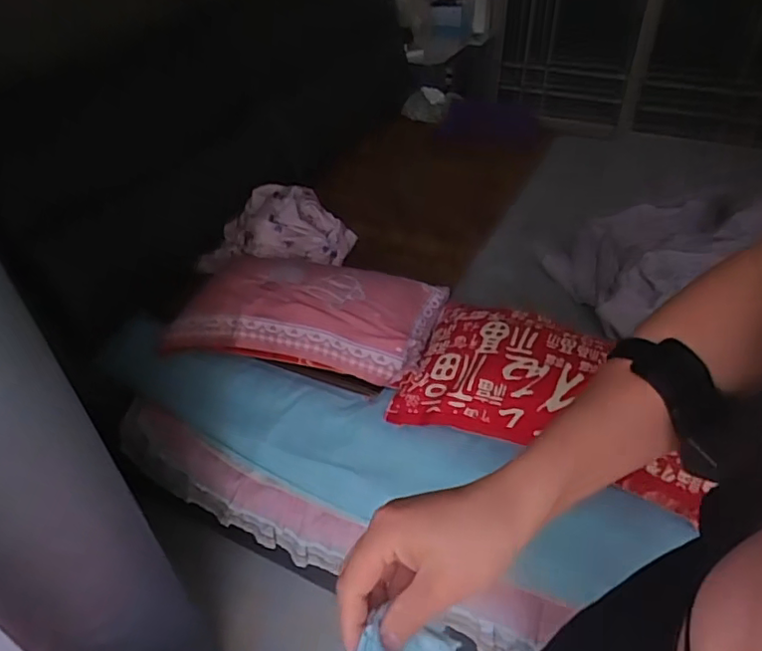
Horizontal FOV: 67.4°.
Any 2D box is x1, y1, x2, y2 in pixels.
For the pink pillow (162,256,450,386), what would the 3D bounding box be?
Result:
[{"bbox_3d":[-0.185,-0.055,1.441,0.627,0.099,0.337,11,41,14],"label":"pink pillow"}]

